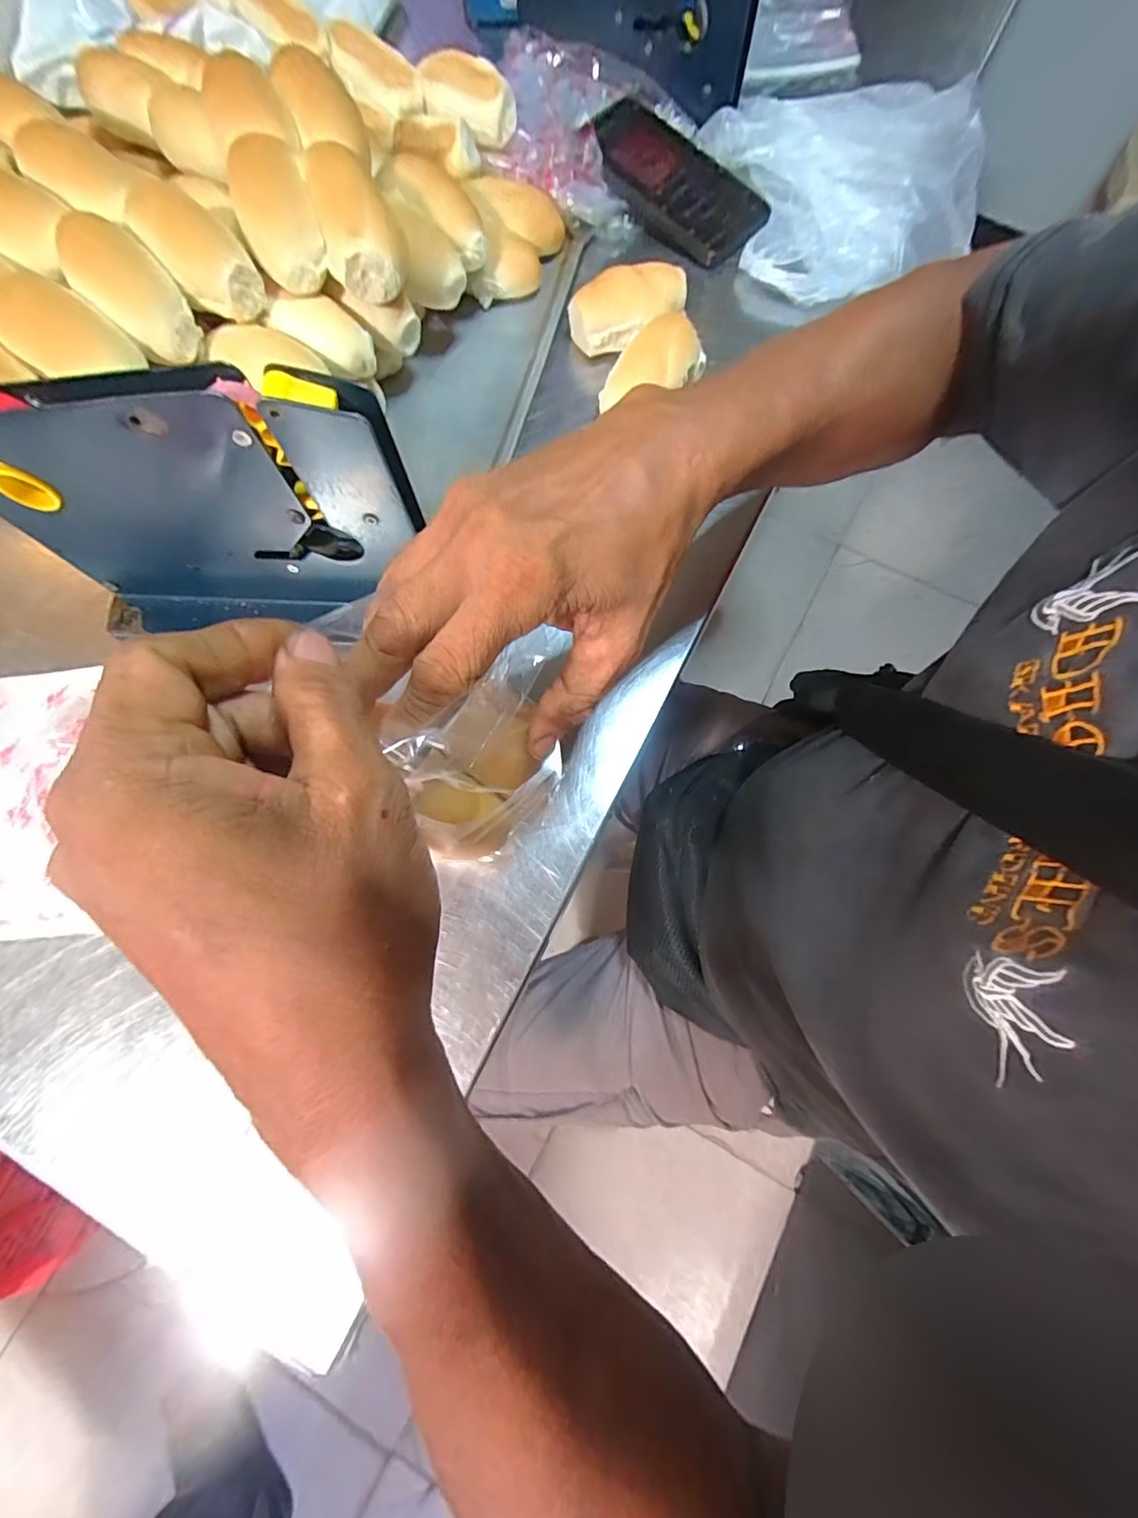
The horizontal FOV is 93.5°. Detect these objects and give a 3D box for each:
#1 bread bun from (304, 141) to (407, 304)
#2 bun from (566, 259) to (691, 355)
[{"bbox_3d":[-0.131,-0.327,0.323,0.048,0.047,0.071,-13,75,-3],"label":"bread bun"},{"bbox_3d":[0.046,-0.329,0.390,0.083,0.038,0.035,-14,75,-4],"label":"bun"}]

